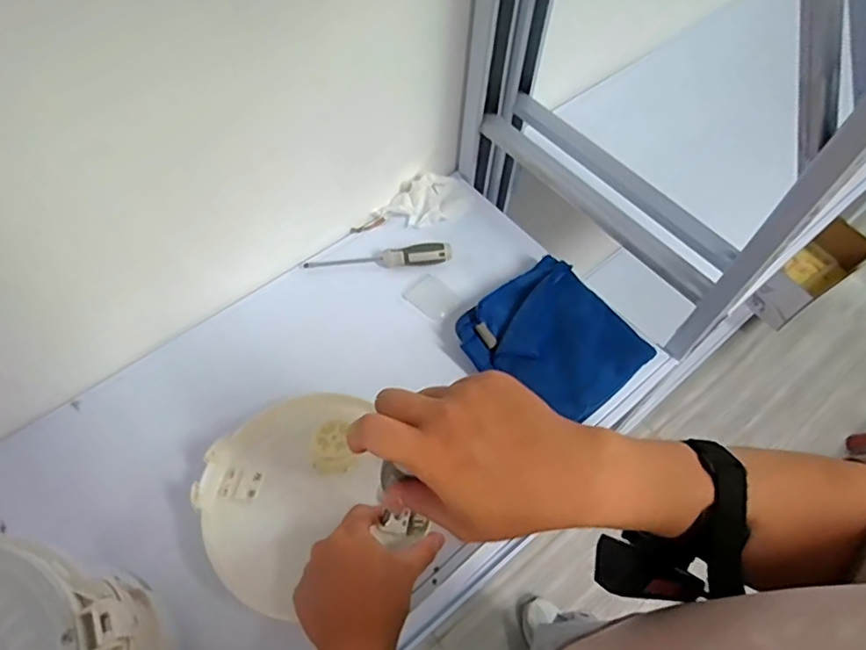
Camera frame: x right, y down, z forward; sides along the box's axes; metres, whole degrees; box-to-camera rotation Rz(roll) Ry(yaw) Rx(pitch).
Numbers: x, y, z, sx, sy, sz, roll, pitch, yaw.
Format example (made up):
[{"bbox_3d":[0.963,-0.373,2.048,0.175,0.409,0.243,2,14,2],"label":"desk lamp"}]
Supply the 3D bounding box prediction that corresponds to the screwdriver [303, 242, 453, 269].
[{"bbox_3d":[-0.069,-0.085,0.734,0.185,0.033,0.027,-3,59,-6],"label":"screwdriver"}]

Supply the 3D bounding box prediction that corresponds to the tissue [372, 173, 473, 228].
[{"bbox_3d":[-0.006,-0.170,0.781,0.130,0.041,0.075,-33,67,-21],"label":"tissue"}]

